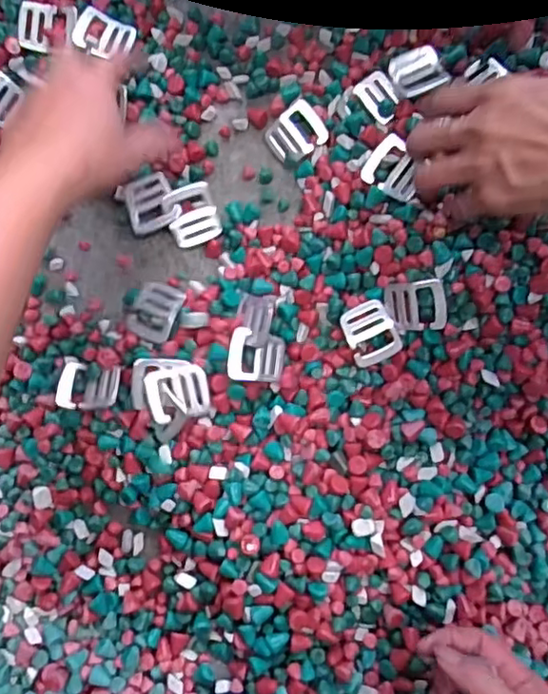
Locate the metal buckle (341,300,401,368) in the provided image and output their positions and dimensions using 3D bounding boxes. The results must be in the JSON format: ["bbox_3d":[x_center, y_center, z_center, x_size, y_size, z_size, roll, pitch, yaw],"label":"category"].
[{"bbox_3d":[0.072,-0.010,0.470,0.037,0.006,0.044,-25,91,0],"label":"metal buckle"}]

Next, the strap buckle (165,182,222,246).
[{"bbox_3d":[-0.063,-0.103,0.489,0.037,0.011,0.045,-18,86,-1],"label":"strap buckle"}]

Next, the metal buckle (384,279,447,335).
[{"bbox_3d":[0.103,-0.029,0.459,0.042,0.004,0.036,-6,100,24],"label":"metal buckle"}]

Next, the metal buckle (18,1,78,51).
[{"bbox_3d":[-0.173,-0.247,0.485,0.041,0.010,0.038,4,92,-10],"label":"metal buckle"}]

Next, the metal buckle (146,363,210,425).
[{"bbox_3d":[-0.069,0.033,0.460,0.042,0.005,0.038,-13,82,-11],"label":"metal buckle"}]

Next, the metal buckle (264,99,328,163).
[{"bbox_3d":[0.017,-0.168,0.499,0.041,0.011,0.039,-38,87,-2],"label":"metal buckle"}]

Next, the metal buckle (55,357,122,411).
[{"bbox_3d":[-0.140,0.028,0.471,0.047,0.013,0.040,6,74,10],"label":"metal buckle"}]

